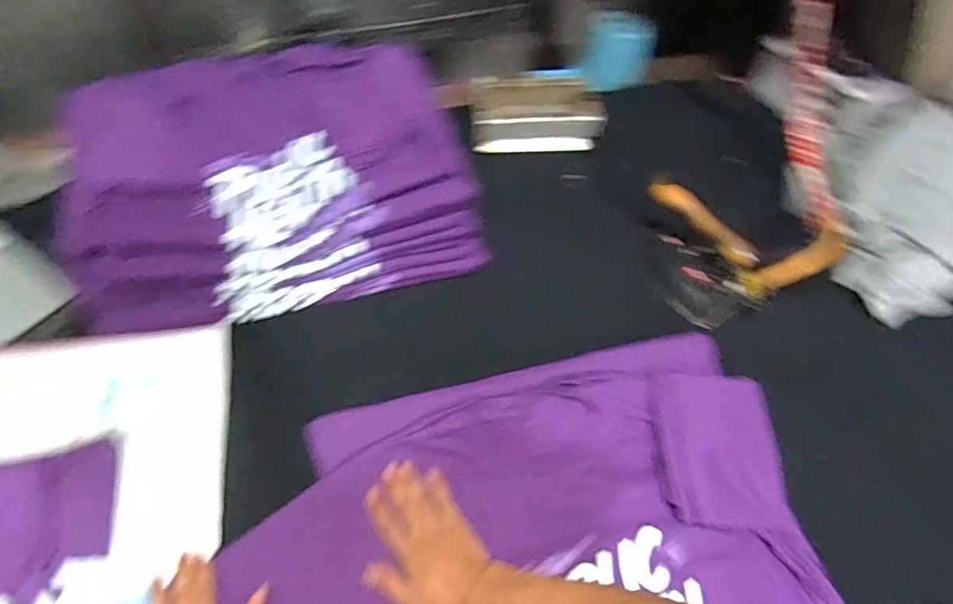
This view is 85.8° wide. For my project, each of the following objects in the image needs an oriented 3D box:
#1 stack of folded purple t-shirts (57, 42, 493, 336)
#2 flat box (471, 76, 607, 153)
[{"bbox_3d":[-0.304,-0.205,0.790,0.523,0.188,0.379,-13,60,-11],"label":"stack of folded purple t-shirts"},{"bbox_3d":[0.109,-0.362,0.992,0.238,0.095,0.123,3,58,-2],"label":"flat box"}]

